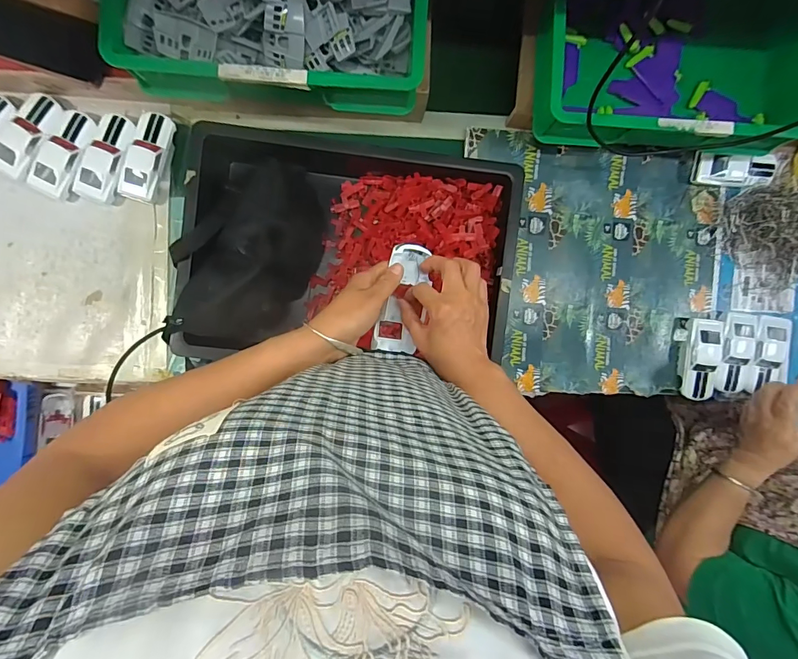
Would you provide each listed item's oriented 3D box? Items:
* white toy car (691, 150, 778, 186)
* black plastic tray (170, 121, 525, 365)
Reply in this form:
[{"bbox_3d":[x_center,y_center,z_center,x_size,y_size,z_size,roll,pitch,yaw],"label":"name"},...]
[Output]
[{"bbox_3d":[0.531,-0.252,0.651,0.136,0.032,0.048,1,91,-3],"label":"white toy car"},{"bbox_3d":[-0.071,-0.103,0.599,0.452,0.105,0.320,7,91,-3],"label":"black plastic tray"}]

